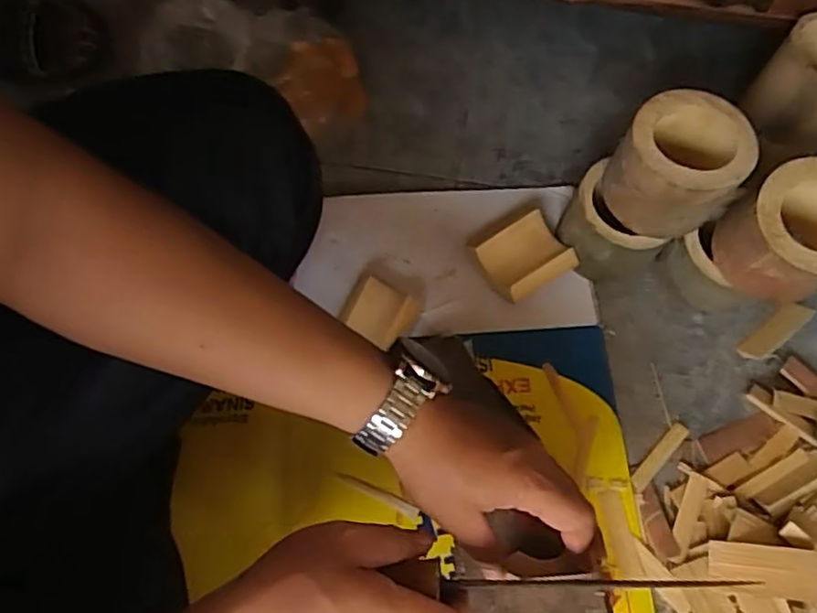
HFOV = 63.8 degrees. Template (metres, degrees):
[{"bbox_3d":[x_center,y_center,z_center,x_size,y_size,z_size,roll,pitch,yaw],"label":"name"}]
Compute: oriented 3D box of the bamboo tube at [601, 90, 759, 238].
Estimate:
[{"bbox_3d":[0.213,-0.110,0.519,0.092,0.077,0.088,0,69,0],"label":"bamboo tube"}]

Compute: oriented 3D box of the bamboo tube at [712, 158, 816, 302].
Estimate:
[{"bbox_3d":[0.296,-0.058,0.504,0.089,0.070,0.093,1,69,-2],"label":"bamboo tube"}]

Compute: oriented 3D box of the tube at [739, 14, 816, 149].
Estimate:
[{"bbox_3d":[0.359,-0.200,0.585,0.083,0.072,0.092,36,72,11],"label":"tube"}]

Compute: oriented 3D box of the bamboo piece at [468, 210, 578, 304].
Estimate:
[{"bbox_3d":[0.101,-0.044,0.591,0.074,0.032,0.071,-31,73,-13],"label":"bamboo piece"}]

